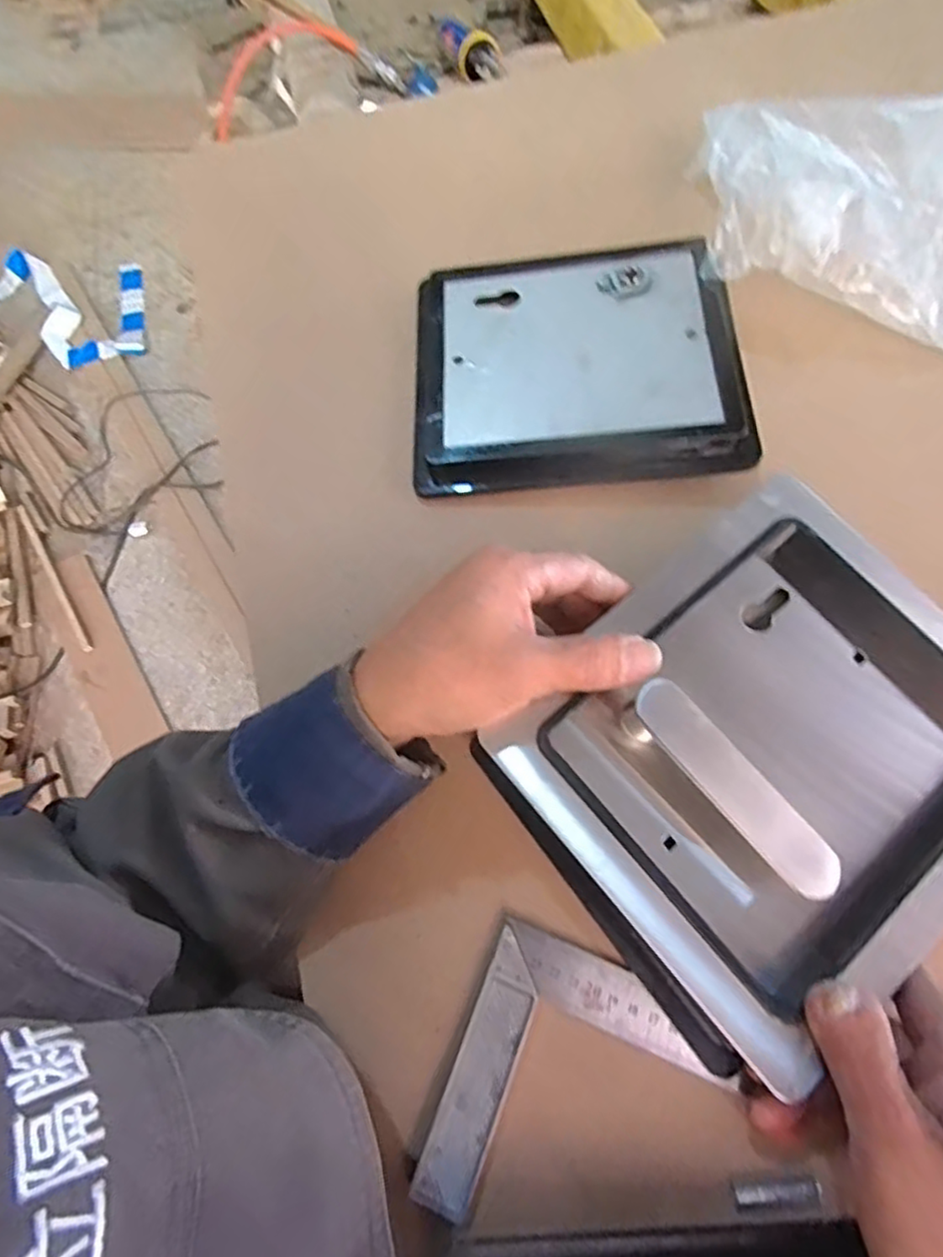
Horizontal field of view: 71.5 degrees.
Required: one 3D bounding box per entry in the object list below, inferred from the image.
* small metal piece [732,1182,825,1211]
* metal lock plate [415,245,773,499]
[{"bbox_3d":[0.132,0.244,0.283,0.037,0.004,0.009,-9,68,-1],"label":"small metal piece"},{"bbox_3d":[0.069,-0.183,0.442,0.207,0.032,0.182,-1,68,2],"label":"metal lock plate"}]

